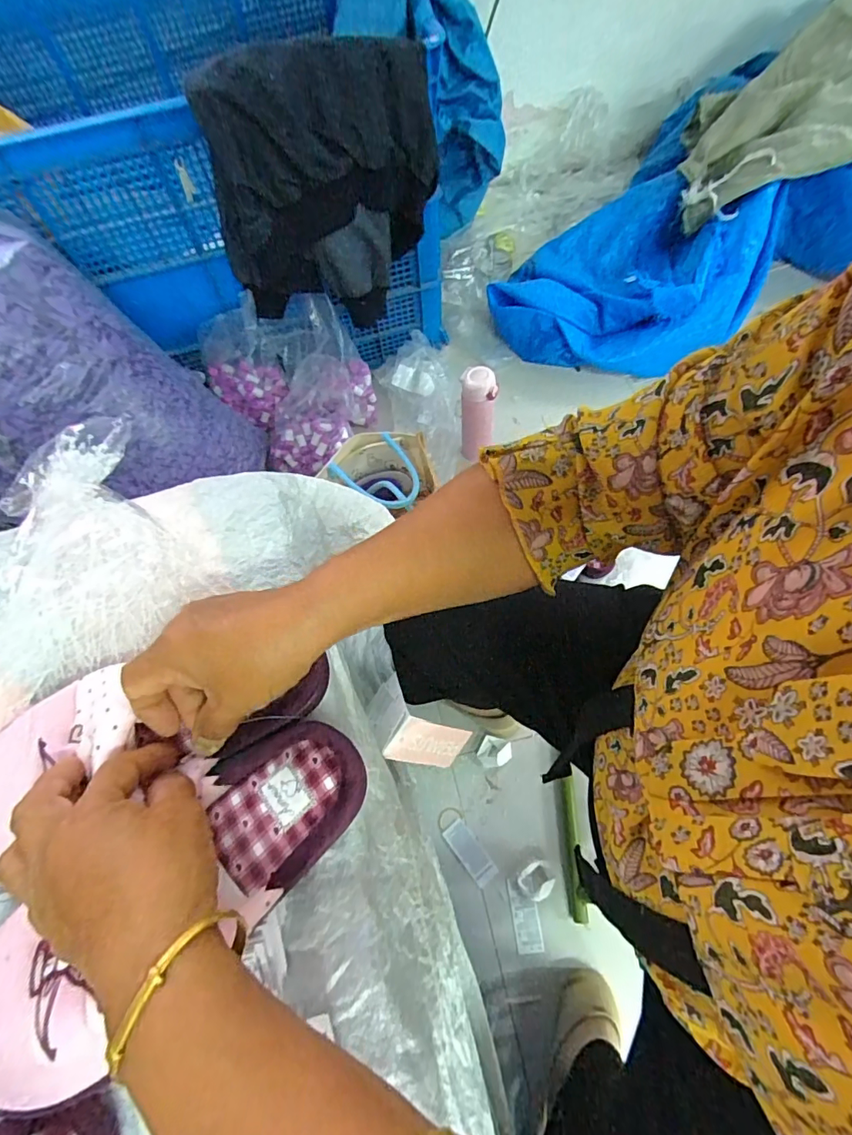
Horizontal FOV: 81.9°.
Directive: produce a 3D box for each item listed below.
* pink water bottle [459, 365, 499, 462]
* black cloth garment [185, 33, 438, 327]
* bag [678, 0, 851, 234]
[{"bbox_3d":[0.104,-0.302,0.974,0.069,0.208,0.057,3,66,5],"label":"pink water bottle"},{"bbox_3d":[-0.147,-0.618,0.815,0.393,0.364,0.158,-28,67,-9],"label":"black cloth garment"},{"bbox_3d":[0.865,-1.038,1.113,0.570,0.194,0.435,-13,65,-2],"label":"bag"}]

